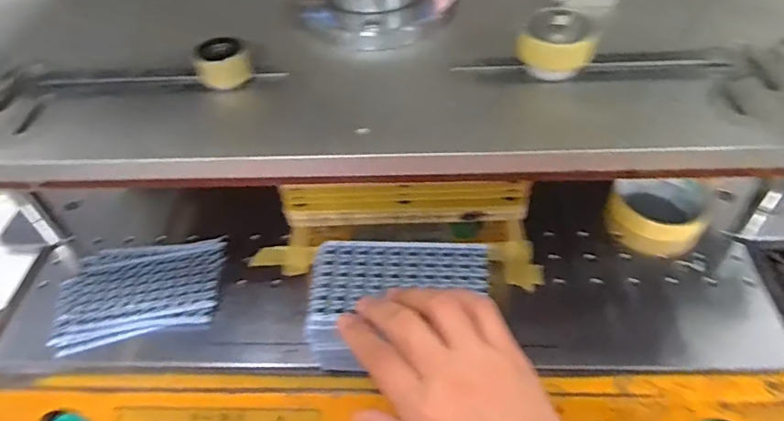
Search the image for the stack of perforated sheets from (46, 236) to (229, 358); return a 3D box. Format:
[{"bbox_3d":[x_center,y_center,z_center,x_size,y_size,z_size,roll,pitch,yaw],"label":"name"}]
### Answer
[{"bbox_3d":[-0.214,0.068,0.449,0.139,0.011,0.088,-11,48,-6],"label":"stack of perforated sheets"}]

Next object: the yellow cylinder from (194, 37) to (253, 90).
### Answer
[{"bbox_3d":[-0.121,-0.106,0.379,0.037,0.030,0.030,-20,50,-14],"label":"yellow cylinder"}]

